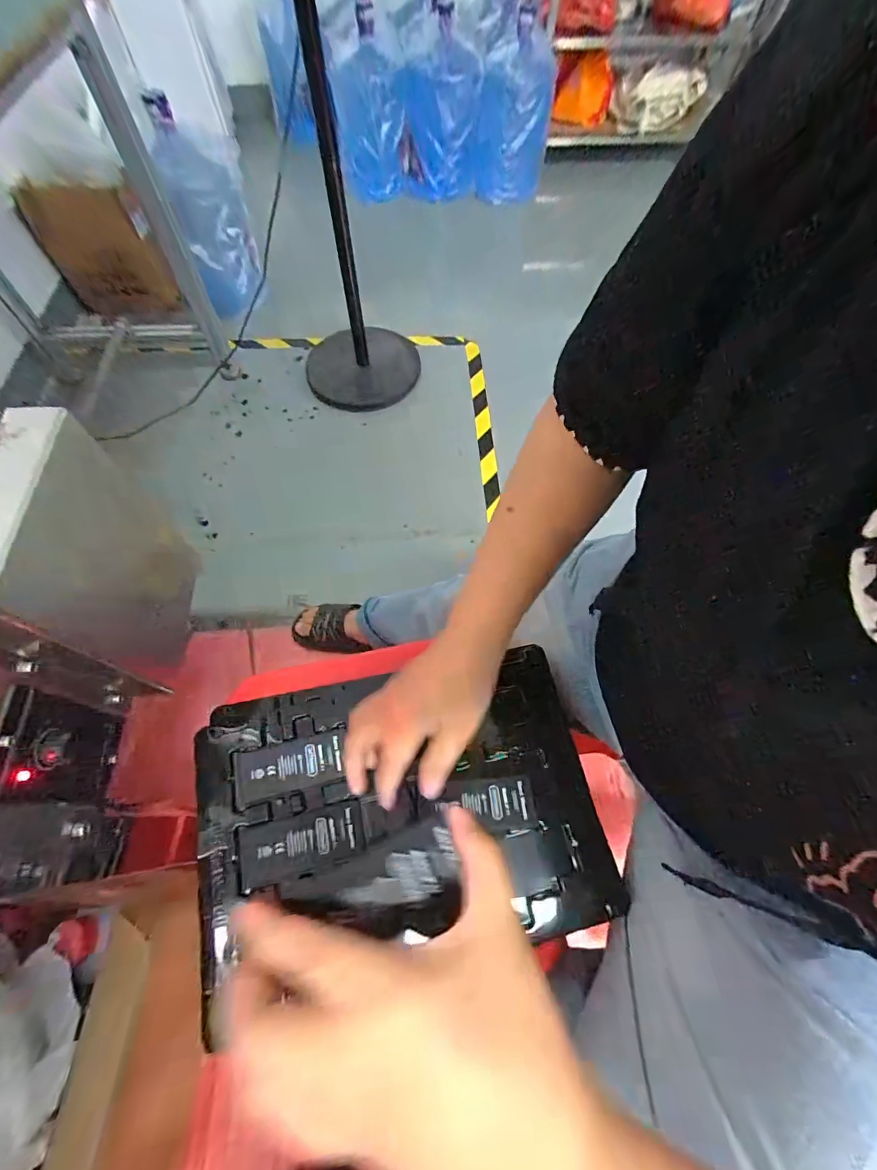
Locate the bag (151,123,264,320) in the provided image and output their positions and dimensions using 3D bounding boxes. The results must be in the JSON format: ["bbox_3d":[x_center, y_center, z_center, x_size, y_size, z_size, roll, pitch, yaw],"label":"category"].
[{"bbox_3d":[-0.641,-1.044,1.341,0.185,0.420,0.156,-6,63,-4],"label":"bag"}]

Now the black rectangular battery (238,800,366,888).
[{"bbox_3d":[-0.115,0.214,0.382,0.102,0.007,0.044,-13,64,-8],"label":"black rectangular battery"}]

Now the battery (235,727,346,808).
[{"bbox_3d":[-0.133,0.162,0.409,0.096,0.004,0.044,-12,64,-7],"label":"battery"}]

